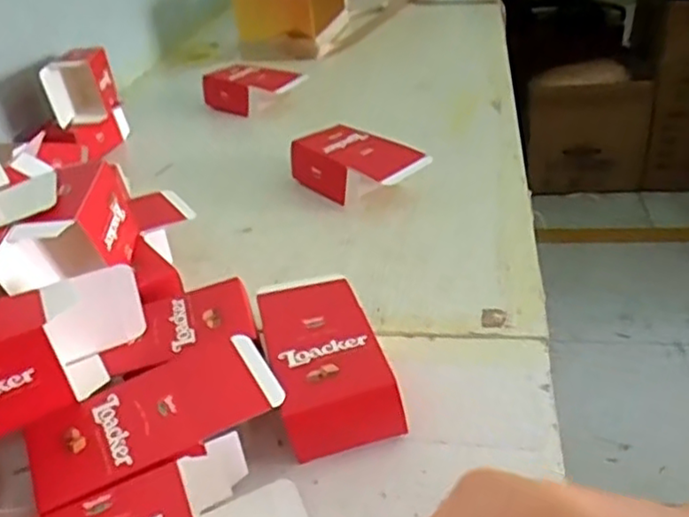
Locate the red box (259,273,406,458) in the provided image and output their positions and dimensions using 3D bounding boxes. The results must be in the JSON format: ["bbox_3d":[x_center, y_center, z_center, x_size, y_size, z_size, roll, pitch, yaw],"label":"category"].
[{"bbox_3d":[-0.016,0.075,0.523,0.086,0.051,0.166,-13,34,-9],"label":"red box"}]

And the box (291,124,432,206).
[{"bbox_3d":[0.020,-0.108,0.797,0.088,0.058,0.169,-32,41,-33],"label":"box"}]

